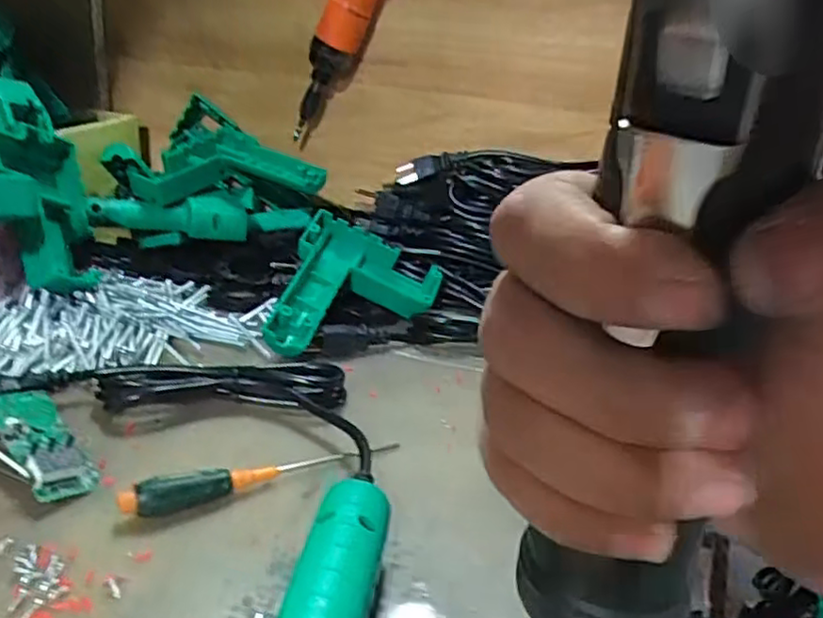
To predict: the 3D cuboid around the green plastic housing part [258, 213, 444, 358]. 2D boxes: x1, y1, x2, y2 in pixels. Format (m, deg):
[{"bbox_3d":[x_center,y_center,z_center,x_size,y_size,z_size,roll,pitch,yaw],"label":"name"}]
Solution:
[{"bbox_3d":[-0.048,-0.004,0.536,0.119,0.049,0.161,21,37,1],"label":"green plastic housing part"}]

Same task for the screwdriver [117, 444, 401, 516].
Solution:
[{"bbox_3d":[-0.074,0.087,0.359,0.149,0.015,0.017,-8,27,-27],"label":"screwdriver"}]

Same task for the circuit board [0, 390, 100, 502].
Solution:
[{"bbox_3d":[-0.199,0.070,0.361,0.082,0.026,0.031,25,31,37],"label":"circuit board"}]

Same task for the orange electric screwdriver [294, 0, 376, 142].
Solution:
[{"bbox_3d":[-0.066,-0.268,0.651,0.046,0.230,0.033,33,29,5],"label":"orange electric screwdriver"}]

